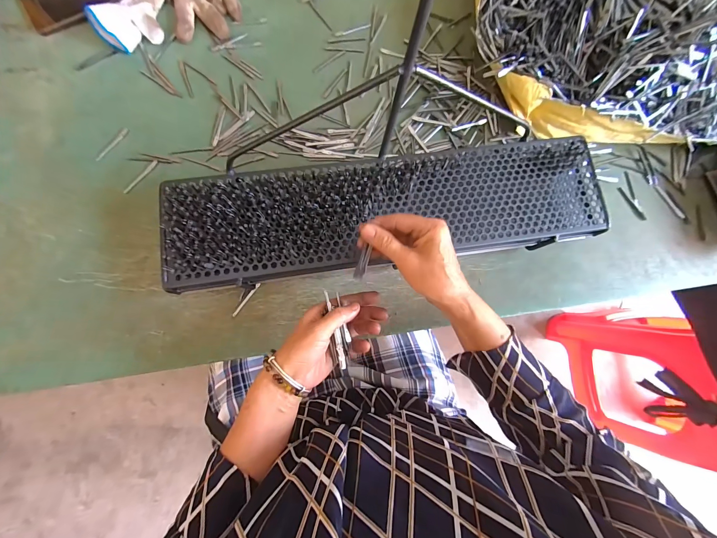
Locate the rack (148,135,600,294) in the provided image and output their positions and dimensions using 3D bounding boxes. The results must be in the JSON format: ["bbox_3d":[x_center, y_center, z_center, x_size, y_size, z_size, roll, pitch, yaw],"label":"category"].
[{"bbox_3d":[0.048,-0.083,0.413,0.588,0.032,0.149,-8,83,-6],"label":"rack"}]

